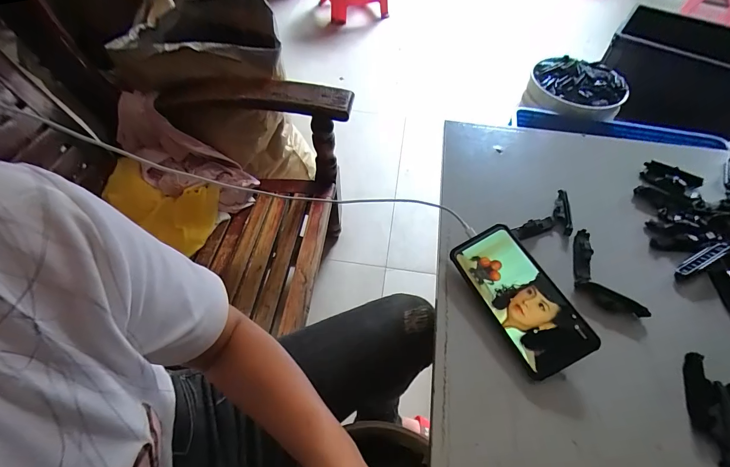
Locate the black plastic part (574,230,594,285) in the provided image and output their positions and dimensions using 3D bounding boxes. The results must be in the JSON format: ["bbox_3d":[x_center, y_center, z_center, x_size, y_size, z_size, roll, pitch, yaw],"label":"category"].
[{"bbox_3d":[0.283,0.027,0.451,0.017,0.013,0.087,17,55,12],"label":"black plastic part"}]

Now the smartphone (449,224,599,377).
[{"bbox_3d":[0.174,0.071,0.399,0.077,0.008,0.167,-32,61,4],"label":"smartphone"}]

